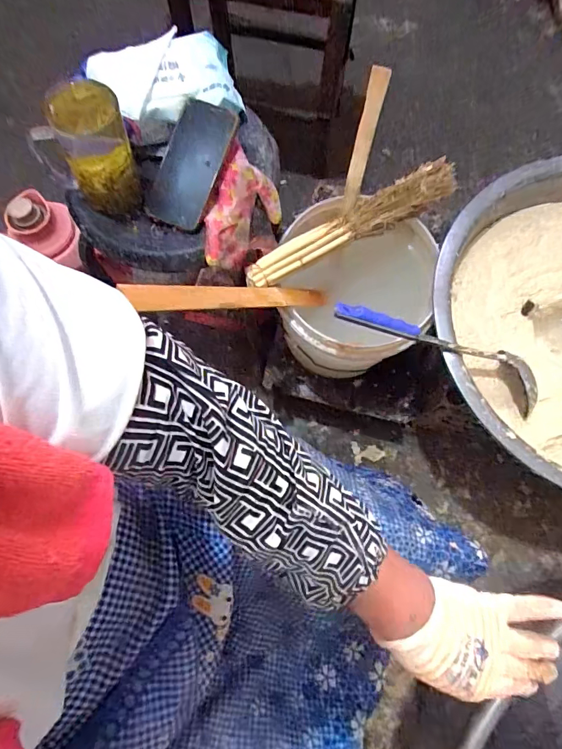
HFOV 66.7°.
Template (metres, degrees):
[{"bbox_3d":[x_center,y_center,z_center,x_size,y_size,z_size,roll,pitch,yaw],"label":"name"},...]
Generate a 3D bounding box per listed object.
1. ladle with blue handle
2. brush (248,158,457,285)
[{"bbox_3d":[0.224,-0.030,0.586,0.350,0.045,0.081,18,74,-17],"label":"ladle with blue handle"},{"bbox_3d":[0.108,-0.219,0.623,0.353,0.033,0.051,-31,77,-8],"label":"brush"}]

